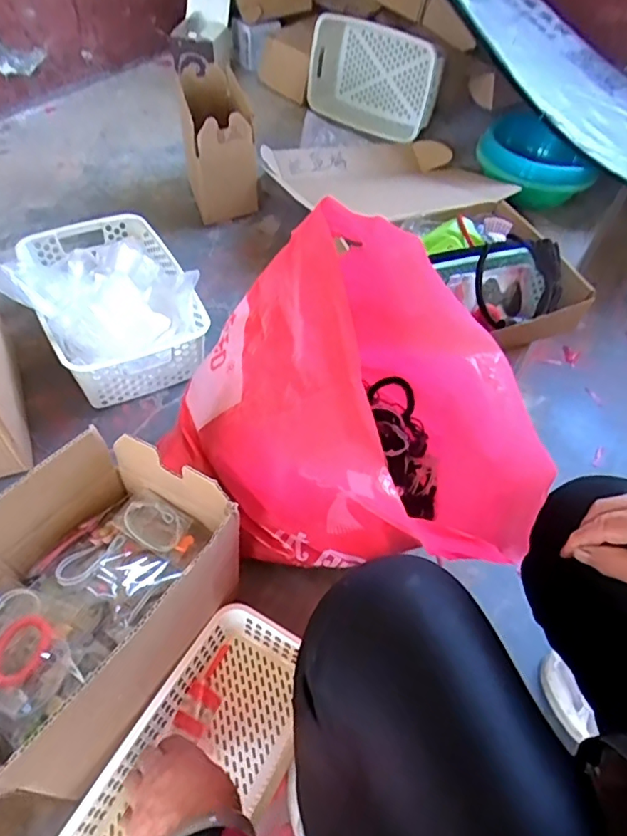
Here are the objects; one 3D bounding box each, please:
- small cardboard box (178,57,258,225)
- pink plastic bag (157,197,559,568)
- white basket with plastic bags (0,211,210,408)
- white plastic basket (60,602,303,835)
[{"bbox_3d":[-0.178,-0.500,1.015,0.112,0.181,0.212,-11,54,-13],"label":"small cardboard box"},{"bbox_3d":[0.041,-0.009,0.540,0.365,0.257,0.232,22,53,11],"label":"pink plastic bag"},{"bbox_3d":[-0.302,-0.171,0.779,0.227,0.141,0.318,-24,58,-22],"label":"white basket with plastic bags"},{"bbox_3d":[-0.104,0.309,0.481,0.124,0.064,0.266,29,53,17],"label":"white plastic basket"}]

